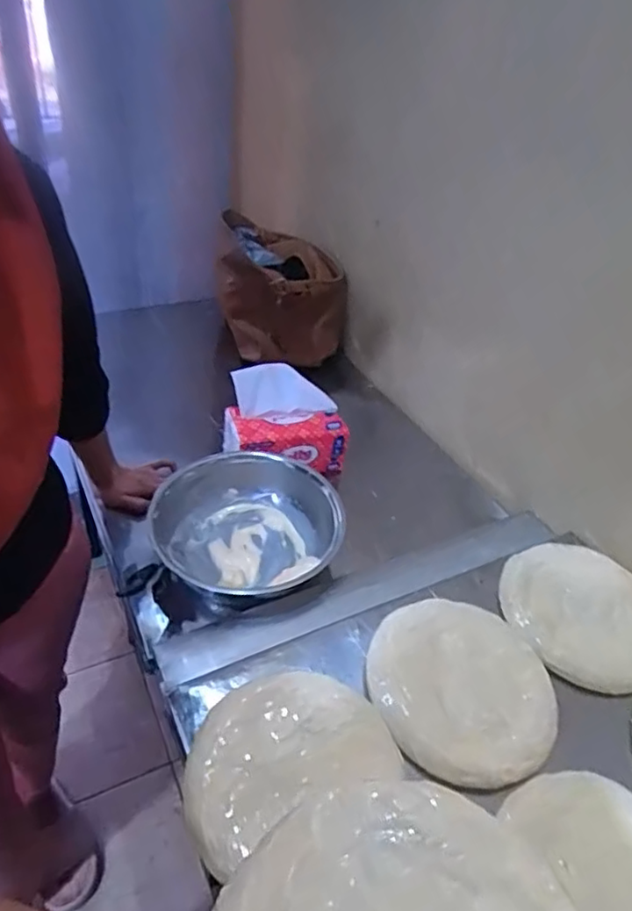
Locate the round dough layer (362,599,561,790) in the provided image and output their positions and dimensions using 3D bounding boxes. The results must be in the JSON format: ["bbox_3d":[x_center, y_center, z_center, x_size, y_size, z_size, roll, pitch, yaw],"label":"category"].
[{"bbox_3d":[0.157,0.245,0.668,0.193,0.018,0.200,4,39,-4],"label":"round dough layer"}]

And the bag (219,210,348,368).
[{"bbox_3d":[-0.082,-0.344,1.324,0.238,0.213,0.239,-6,41,-16],"label":"bag"}]

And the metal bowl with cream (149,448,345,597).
[{"bbox_3d":[-0.095,0.092,0.883,0.245,0.083,0.232,4,39,-4],"label":"metal bowl with cream"}]

